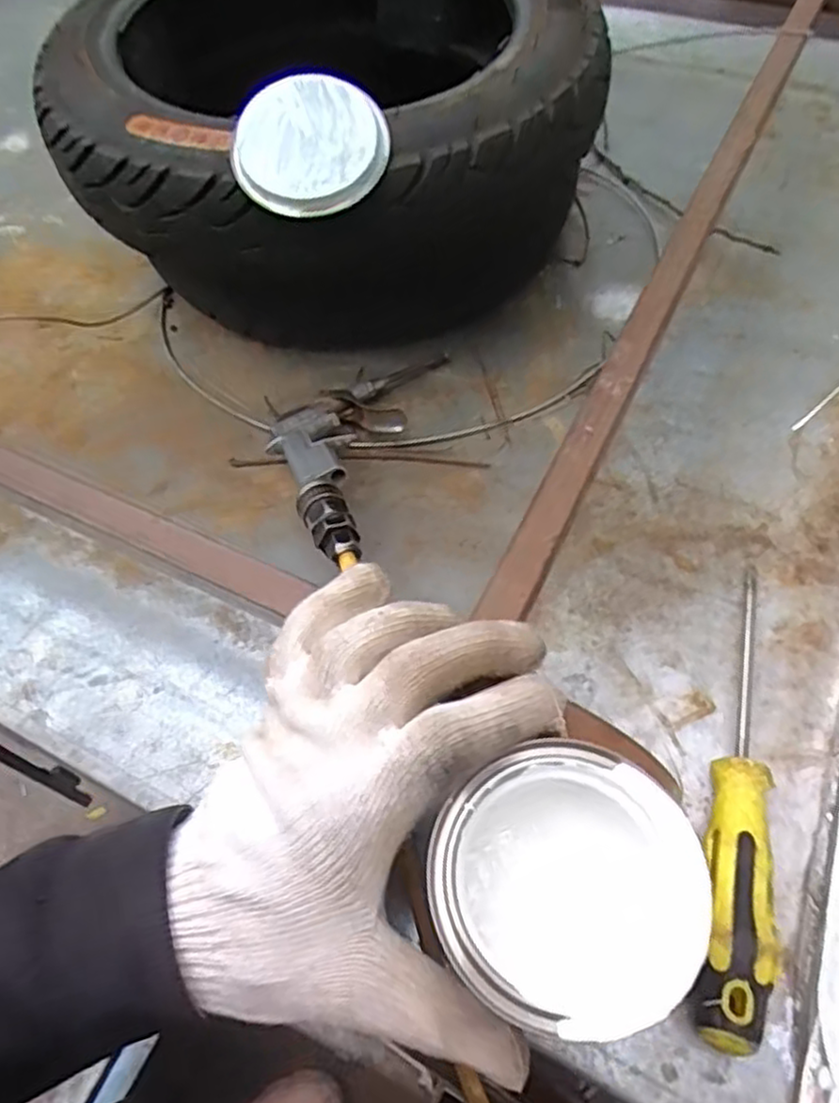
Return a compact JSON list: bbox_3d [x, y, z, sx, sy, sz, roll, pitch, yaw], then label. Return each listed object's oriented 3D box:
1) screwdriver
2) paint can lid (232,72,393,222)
[{"bbox_3d":[0.146,0.098,0.327,0.025,0.035,0.219,15,60,8],"label":"screwdriver"},{"bbox_3d":[-0.053,-0.207,0.369,0.082,0.016,0.067,-27,84,-6],"label":"paint can lid"}]

